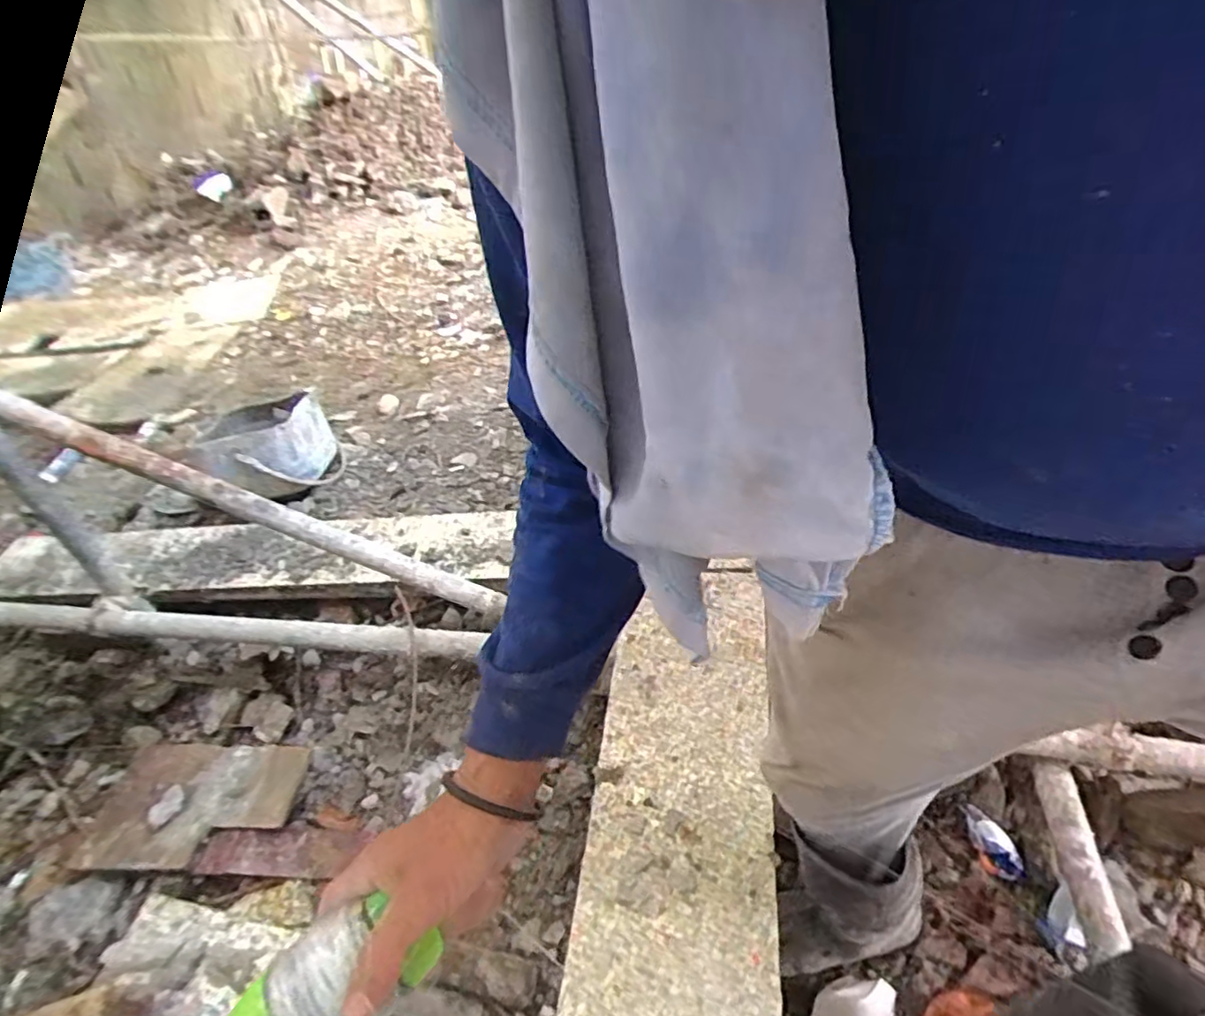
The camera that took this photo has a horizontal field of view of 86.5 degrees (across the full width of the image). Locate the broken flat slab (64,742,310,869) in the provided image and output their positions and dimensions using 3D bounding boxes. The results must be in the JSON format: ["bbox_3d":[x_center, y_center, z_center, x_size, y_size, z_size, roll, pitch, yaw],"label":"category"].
[{"bbox_3d":[-0.730,0.517,1.130,0.395,0.039,0.205,-4,45,12],"label":"broken flat slab"}]

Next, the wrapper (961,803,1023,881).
[{"bbox_3d":[0.608,0.519,0.999,0.057,0.017,0.105,-5,40,3],"label":"wrapper"}]

